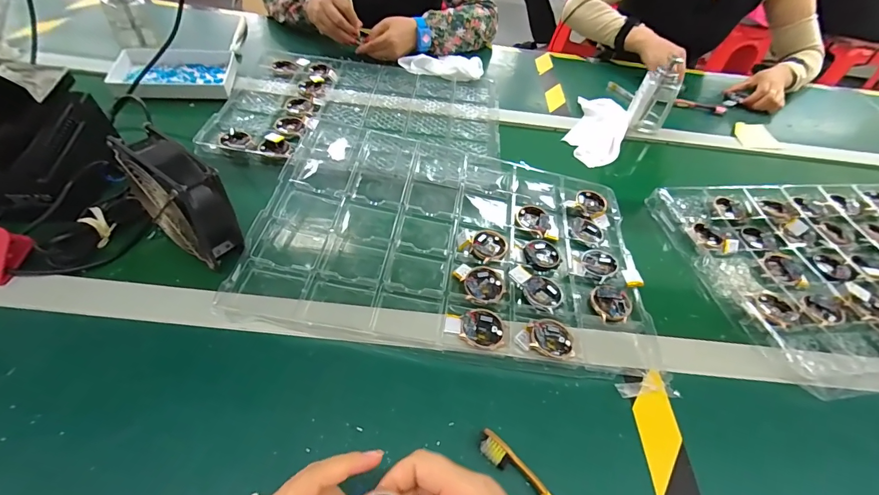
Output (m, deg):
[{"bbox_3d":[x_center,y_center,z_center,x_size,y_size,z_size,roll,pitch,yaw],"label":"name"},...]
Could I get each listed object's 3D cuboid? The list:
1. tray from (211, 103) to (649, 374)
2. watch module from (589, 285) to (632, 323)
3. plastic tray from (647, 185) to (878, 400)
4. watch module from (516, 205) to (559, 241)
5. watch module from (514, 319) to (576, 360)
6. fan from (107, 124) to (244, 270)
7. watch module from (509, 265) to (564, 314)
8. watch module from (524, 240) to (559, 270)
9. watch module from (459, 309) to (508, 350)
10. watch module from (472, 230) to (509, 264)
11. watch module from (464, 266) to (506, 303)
[{"bbox_3d":[0.018,-0.047,0.500,0.438,0.030,0.354,8,48,0],"label":"tray"},{"bbox_3d":[0.194,0.064,0.448,0.045,0.007,0.048,22,50,12],"label":"watch module"},{"bbox_3d":[0.546,0.023,0.528,0.440,0.025,0.305,-3,49,-9],"label":"plastic tray"},{"bbox_3d":[0.127,-0.034,0.516,0.049,0.006,0.052,1,49,-6],"label":"watch module"},{"bbox_3d":[0.108,0.090,0.401,0.059,0.013,0.042,12,48,4],"label":"watch module"},{"bbox_3d":[-0.271,-0.051,0.411,0.110,0.109,0.051,29,52,18],"label":"fan"},{"bbox_3d":[0.110,0.043,0.445,0.062,0.015,0.041,35,54,22],"label":"watch module"},{"bbox_3d":[0.125,0.011,0.484,0.043,0.013,0.051,19,49,10],"label":"watch module"},{"bbox_3d":[0.046,0.082,0.403,0.046,0.010,0.042,16,49,7],"label":"watch module"},{"bbox_3d":[0.062,-0.003,0.482,0.041,0.005,0.049,29,52,18],"label":"watch module"},{"bbox_3d":[0.051,0.041,0.440,0.045,0.005,0.047,8,48,0],"label":"watch module"}]

